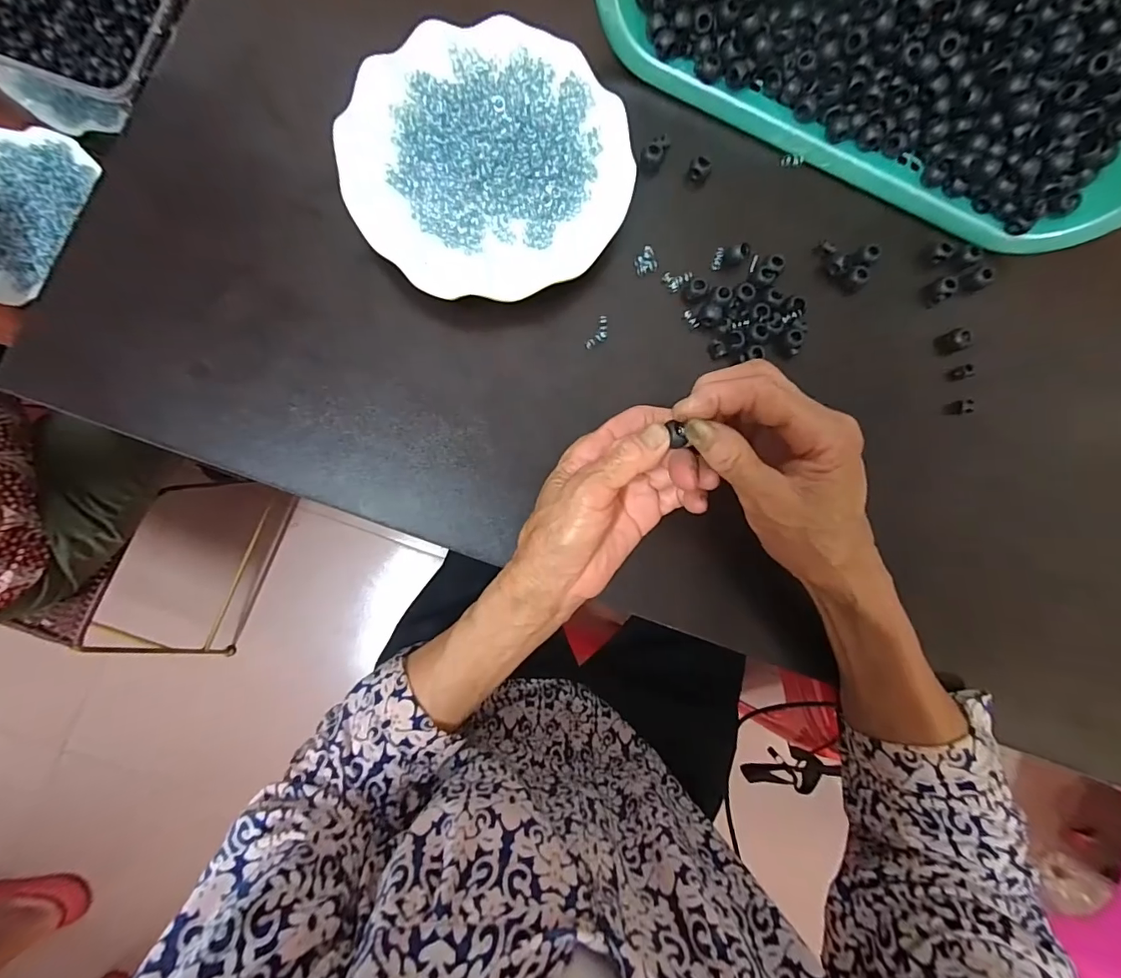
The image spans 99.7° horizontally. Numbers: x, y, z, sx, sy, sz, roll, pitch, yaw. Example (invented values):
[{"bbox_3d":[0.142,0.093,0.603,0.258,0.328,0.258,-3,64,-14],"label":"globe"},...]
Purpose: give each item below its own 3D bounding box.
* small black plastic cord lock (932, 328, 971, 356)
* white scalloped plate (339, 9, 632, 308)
[{"bbox_3d":[0.287,-0.109,0.347,0.012,0.020,0.015,-24,85,-1],"label":"small black plastic cord lock"},{"bbox_3d":[-0.046,-0.214,0.311,0.179,0.030,0.176,0,85,1],"label":"white scalloped plate"}]

